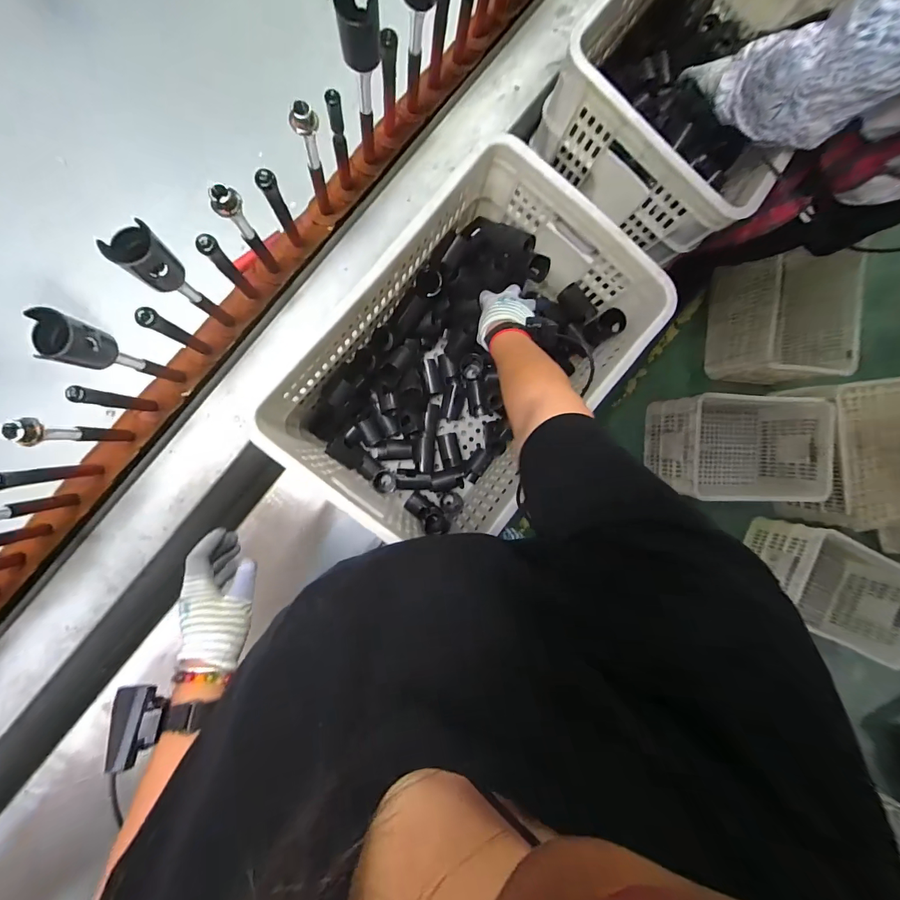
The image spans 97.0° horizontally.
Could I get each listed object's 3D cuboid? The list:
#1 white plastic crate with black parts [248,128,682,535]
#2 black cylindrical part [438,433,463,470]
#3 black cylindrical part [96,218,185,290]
[{"bbox_3d":[0.018,-0.133,0.658,0.340,0.279,0.524,39,86,-7],"label":"white plastic crate with black parts"},{"bbox_3d":[0.001,0.001,0.783,0.040,0.032,0.066,-11,93,-7],"label":"black cylindrical part"},{"bbox_3d":[-0.279,-0.178,0.369,0.036,0.053,0.040,40,86,-7],"label":"black cylindrical part"}]

